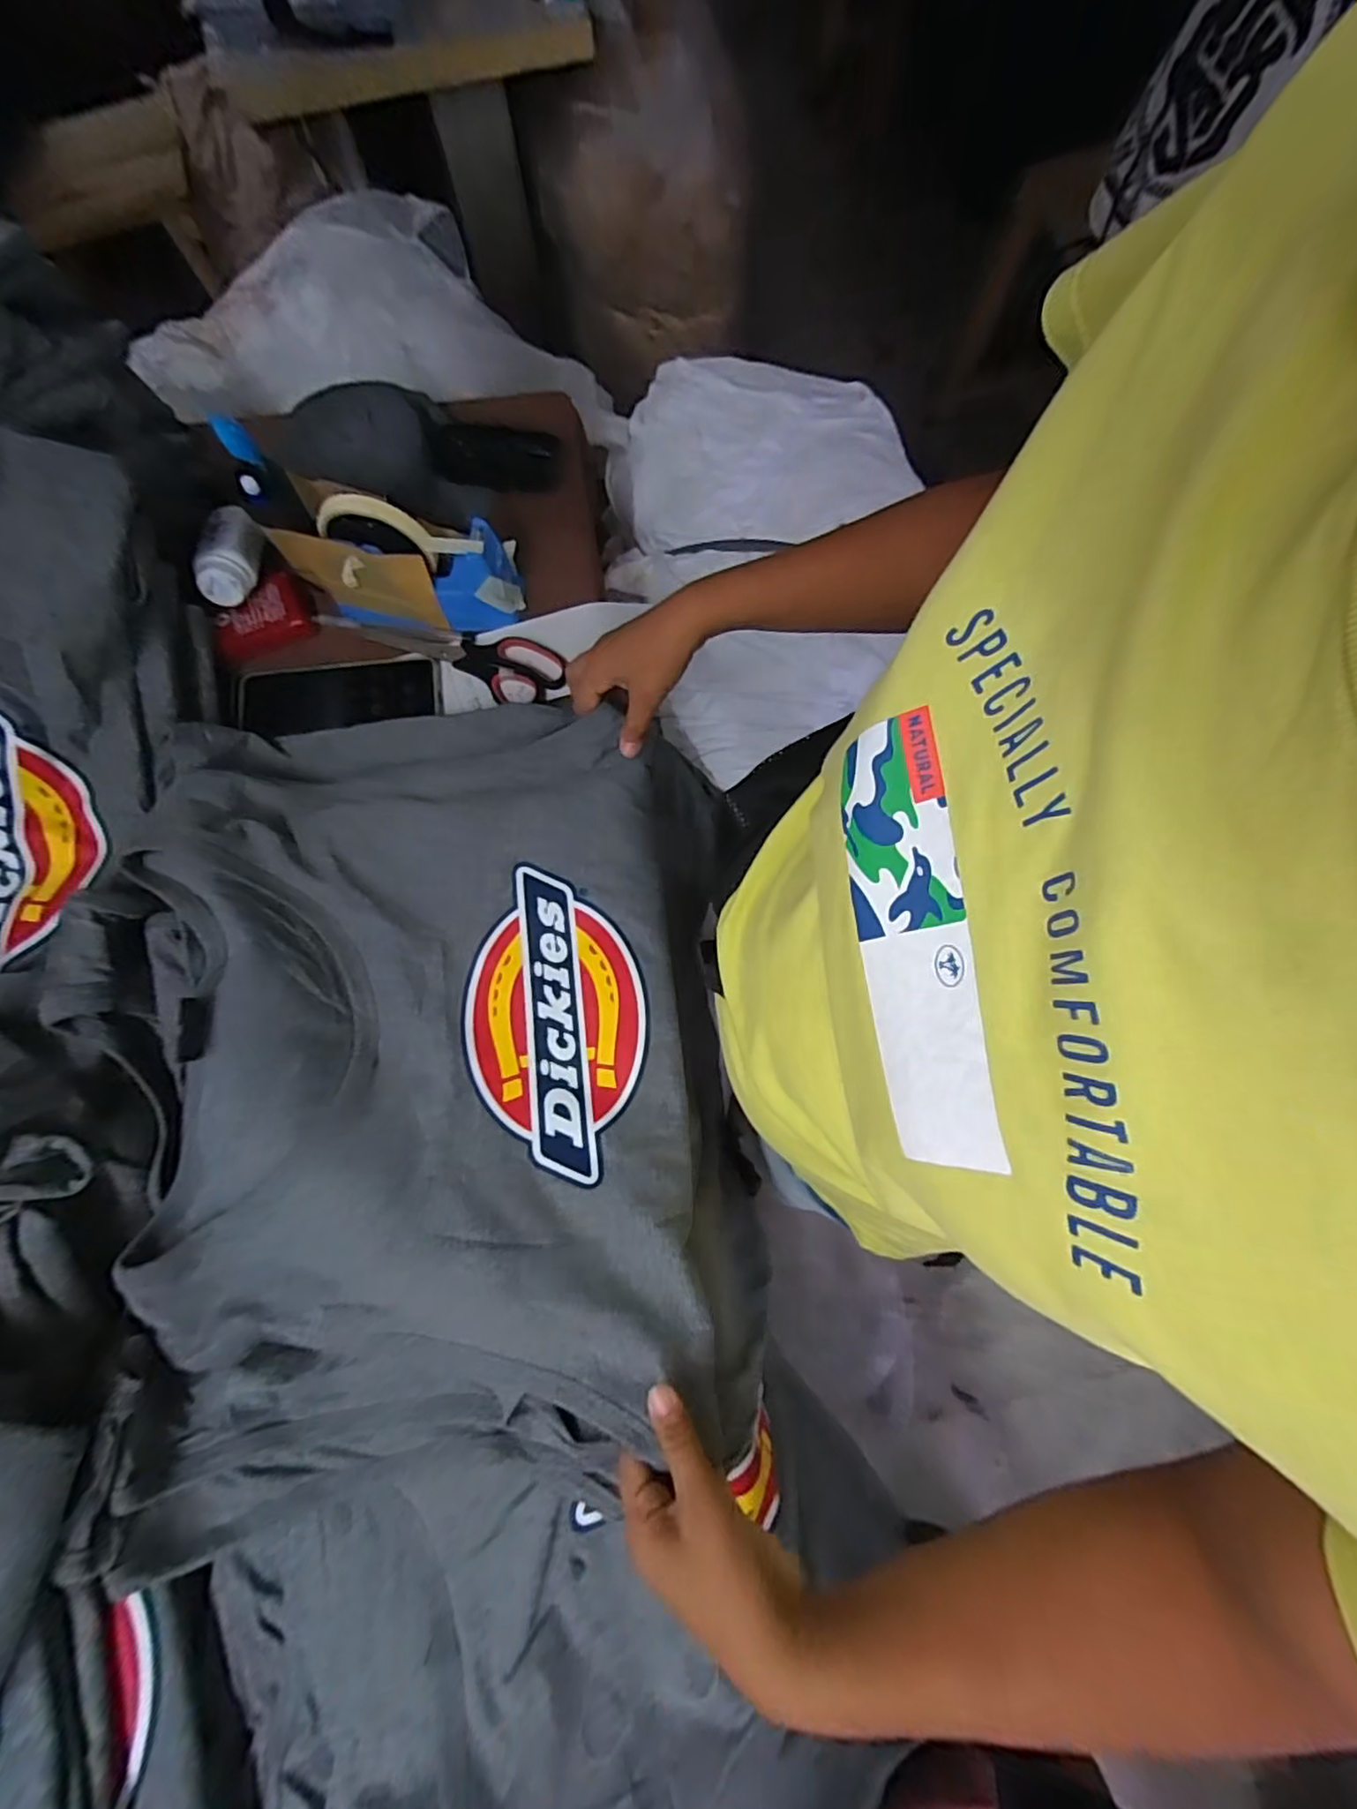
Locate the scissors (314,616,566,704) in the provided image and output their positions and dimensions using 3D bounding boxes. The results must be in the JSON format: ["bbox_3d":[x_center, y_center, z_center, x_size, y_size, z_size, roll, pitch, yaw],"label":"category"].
[{"bbox_3d":[-0.211,-0.216,0.553,0.219,0.012,0.058,7,78,3],"label":"scissors"}]

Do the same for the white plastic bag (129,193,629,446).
[{"bbox_3d":[-0.339,-0.653,0.712,0.488,0.109,0.278,-12,78,-2],"label":"white plastic bag"}]

